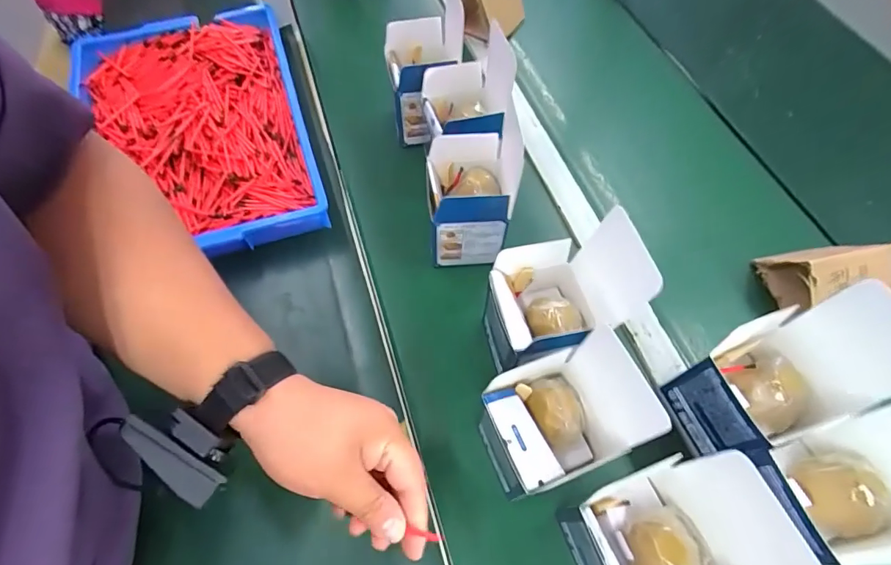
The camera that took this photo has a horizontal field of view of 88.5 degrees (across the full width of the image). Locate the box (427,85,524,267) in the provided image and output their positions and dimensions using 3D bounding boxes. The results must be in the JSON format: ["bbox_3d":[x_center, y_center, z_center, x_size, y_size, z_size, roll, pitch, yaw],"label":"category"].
[{"bbox_3d":[0.025,-0.091,0.520,0.081,0.112,0.107,-4,60,1],"label":"box"}]

